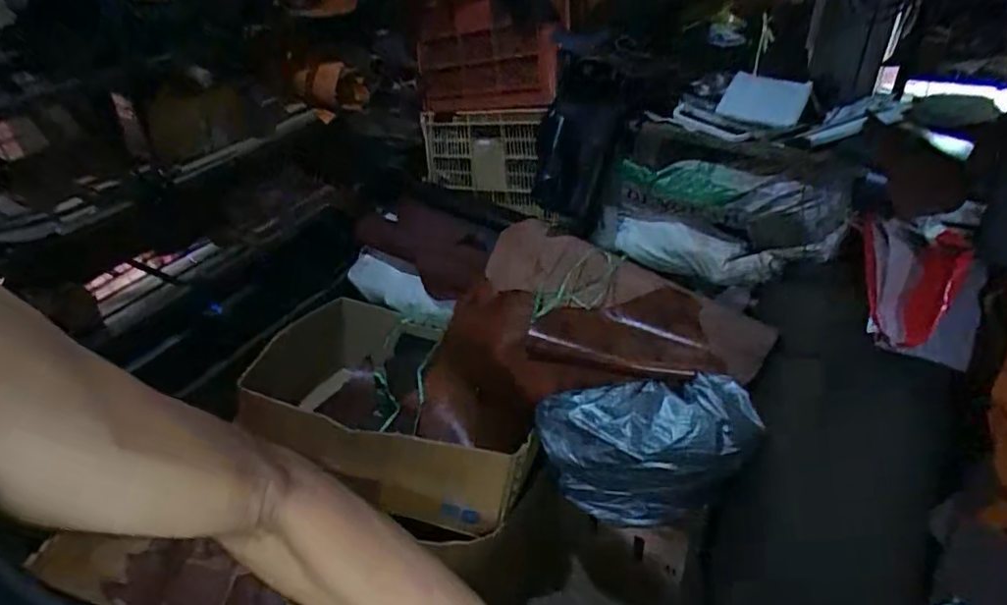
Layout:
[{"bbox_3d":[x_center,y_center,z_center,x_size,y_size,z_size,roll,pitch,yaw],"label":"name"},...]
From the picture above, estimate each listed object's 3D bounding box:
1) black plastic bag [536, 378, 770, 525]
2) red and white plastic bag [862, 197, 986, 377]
[{"bbox_3d":[0.265,0.304,1.133,0.381,0.348,0.143,2,36,7],"label":"black plastic bag"},{"bbox_3d":[0.707,-0.026,0.963,0.162,0.263,0.073,-2,-8,33],"label":"red and white plastic bag"}]

